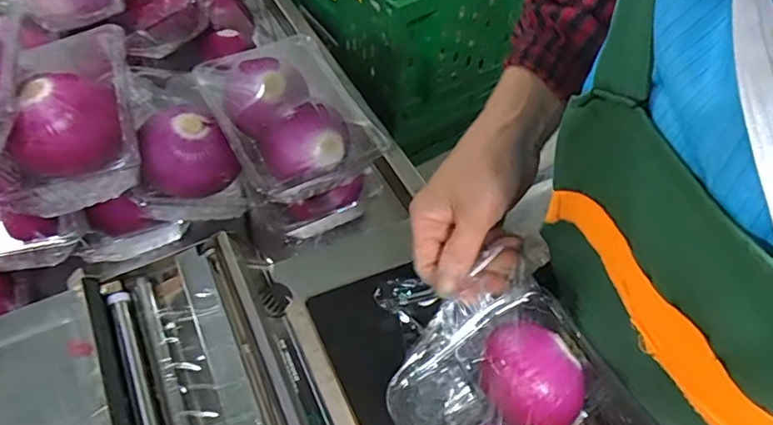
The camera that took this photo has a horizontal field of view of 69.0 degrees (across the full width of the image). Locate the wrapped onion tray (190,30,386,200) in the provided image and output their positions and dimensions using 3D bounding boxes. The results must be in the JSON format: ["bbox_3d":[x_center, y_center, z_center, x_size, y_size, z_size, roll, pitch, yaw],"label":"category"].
[{"bbox_3d":[-0.085,-0.089,0.538,0.132,0.076,0.182,-24,58,-18],"label":"wrapped onion tray"}]

